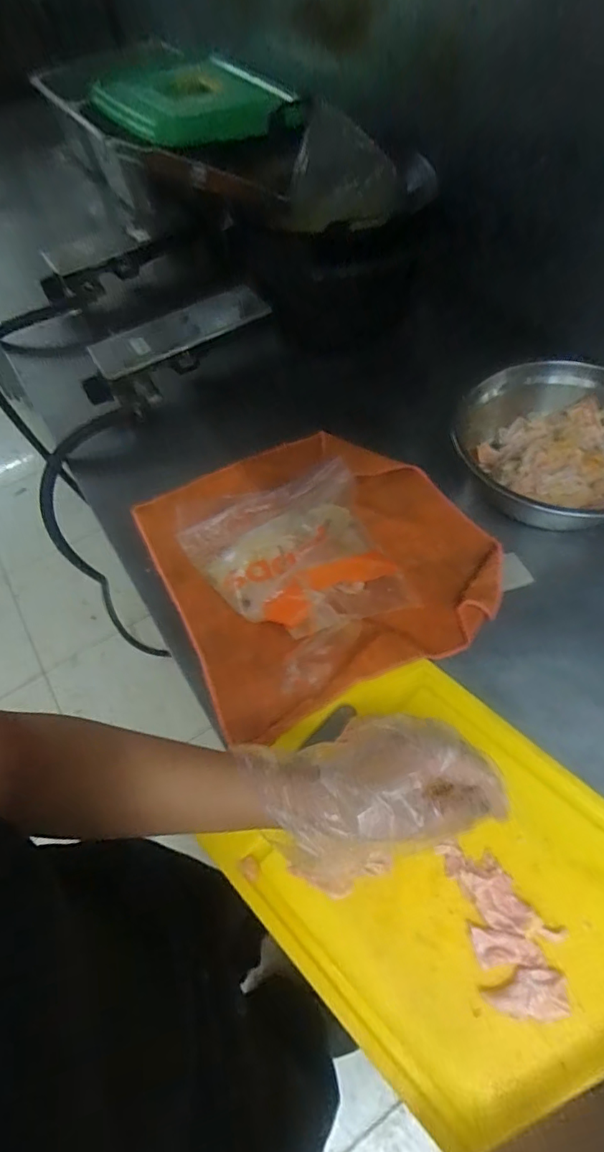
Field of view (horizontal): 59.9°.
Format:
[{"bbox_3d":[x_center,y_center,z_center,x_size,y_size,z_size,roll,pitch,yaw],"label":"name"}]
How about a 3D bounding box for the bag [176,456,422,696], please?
[{"bbox_3d":[-0.002,-0.033,0.519,0.176,0.097,0.223,-32,60,-15],"label":"bag"}]

